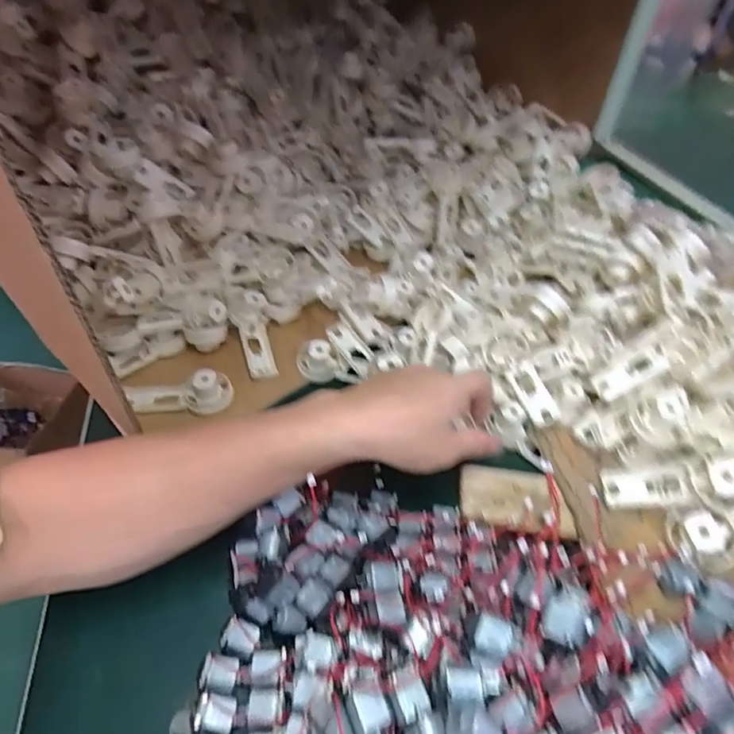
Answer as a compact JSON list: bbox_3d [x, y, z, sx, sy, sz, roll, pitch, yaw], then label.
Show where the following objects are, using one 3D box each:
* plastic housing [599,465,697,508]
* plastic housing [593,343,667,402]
[{"bbox_3d":[0.197,0.084,0.361,0.055,0.013,0.024,-12,35,29],"label":"plastic housing"},{"bbox_3d":[0.210,0.004,0.403,0.065,0.009,0.026,-30,49,-2],"label":"plastic housing"}]

